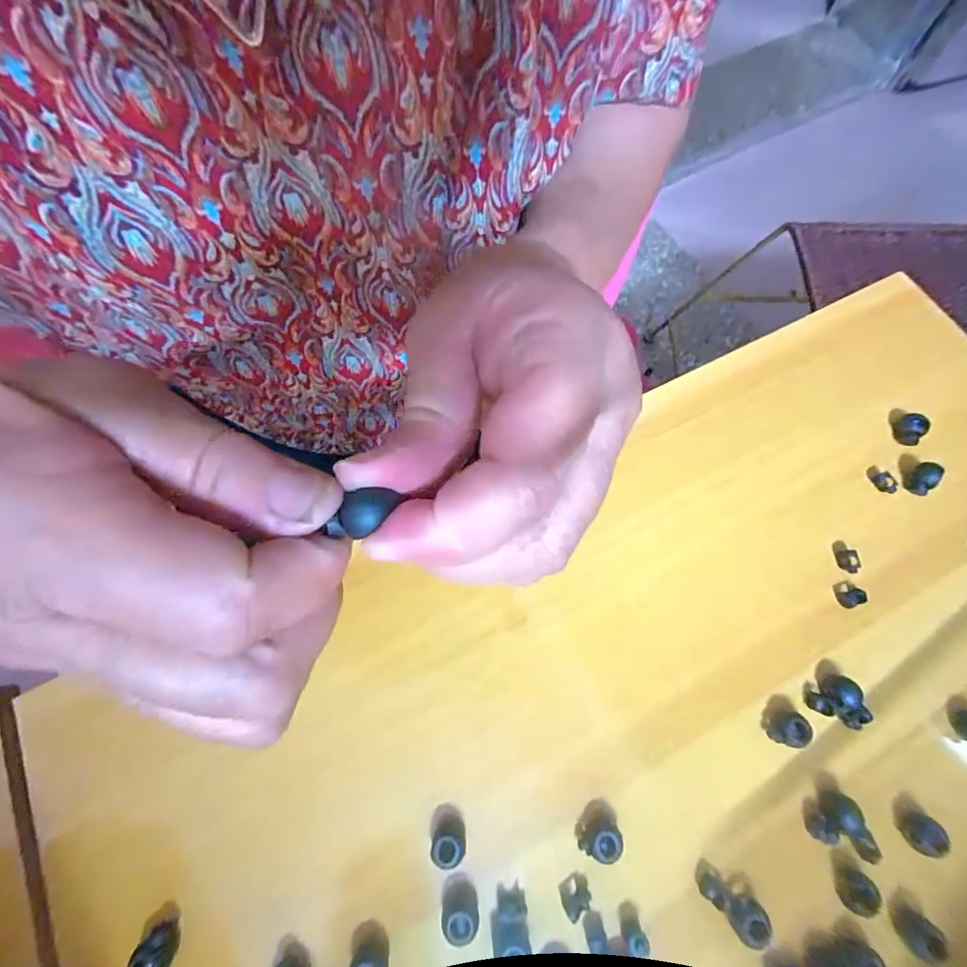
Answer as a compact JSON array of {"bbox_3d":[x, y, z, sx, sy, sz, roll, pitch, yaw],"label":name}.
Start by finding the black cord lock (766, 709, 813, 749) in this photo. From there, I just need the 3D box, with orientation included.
[{"bbox_3d":[0.151,0.121,0.227,0.016,0.011,0.016,0,70,-1],"label":"black cord lock"}]

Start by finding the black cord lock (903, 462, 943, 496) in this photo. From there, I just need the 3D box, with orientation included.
[{"bbox_3d":[0.264,-0.002,0.275,0.011,0.016,0.021,39,74,12],"label":"black cord lock"}]

